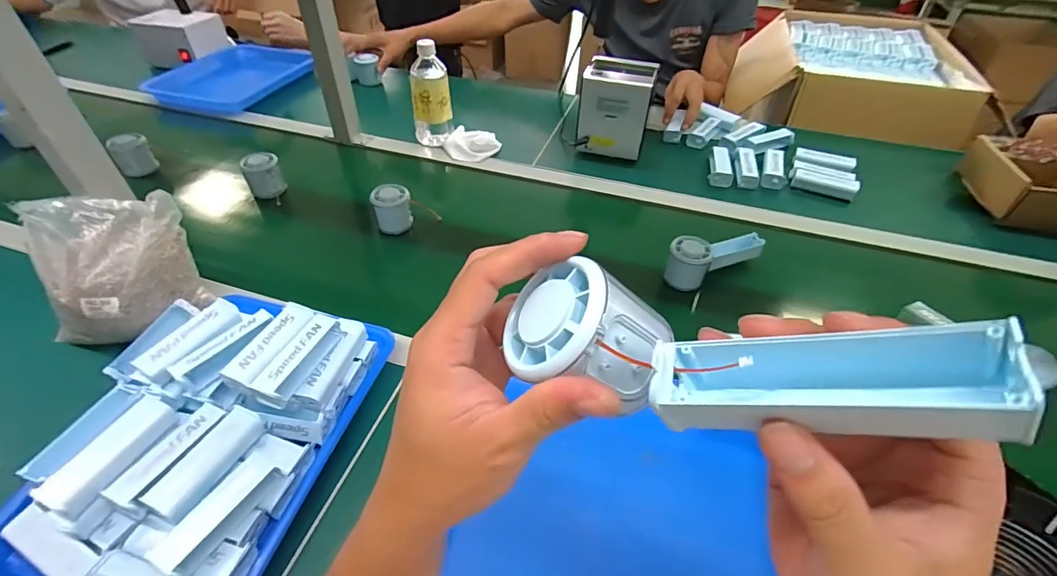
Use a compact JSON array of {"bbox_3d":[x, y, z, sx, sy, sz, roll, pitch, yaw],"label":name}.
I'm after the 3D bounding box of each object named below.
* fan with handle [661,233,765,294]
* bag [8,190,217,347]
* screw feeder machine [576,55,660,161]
[{"bbox_3d":[0.269,-0.051,0.686,0.151,0.059,0.056,-22,49,-23],"label":"fan with handle"},{"bbox_3d":[-0.479,-0.022,0.543,0.152,0.127,0.115,0,44,-2],"label":"bag"},{"bbox_3d":[0.163,-0.339,0.901,0.120,0.138,0.110,10,45,8],"label":"screw feeder machine"}]

